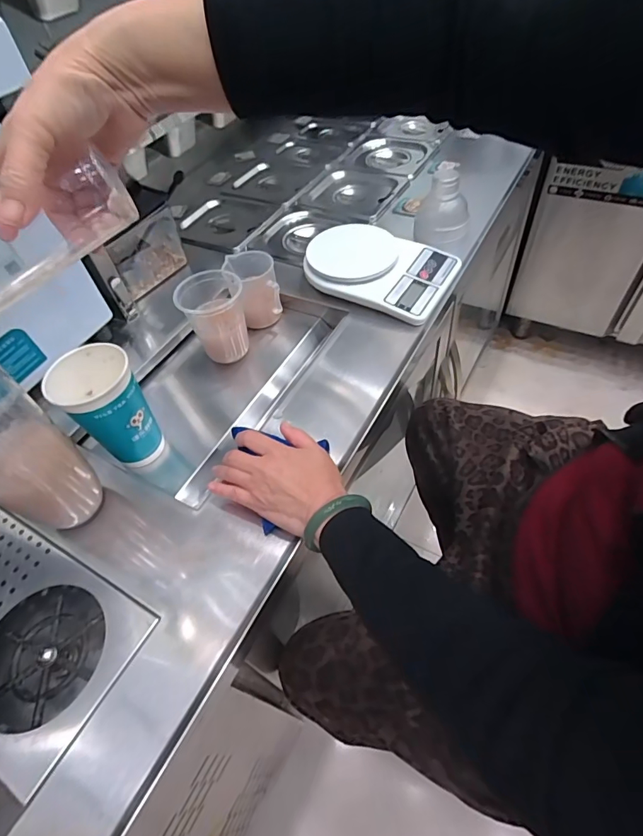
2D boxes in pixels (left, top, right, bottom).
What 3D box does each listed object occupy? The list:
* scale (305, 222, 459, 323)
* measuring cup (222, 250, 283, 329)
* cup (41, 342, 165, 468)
[{"bbox_3d":[0.085,-0.224,0.650,0.208,0.042,0.148,24,59,23],"label":"scale"},{"bbox_3d":[-0.098,-0.190,0.652,0.066,0.086,0.068,-3,52,4],"label":"measuring cup"},{"bbox_3d":[-0.240,-0.013,0.502,0.079,0.138,0.085,-3,52,4],"label":"cup"}]

